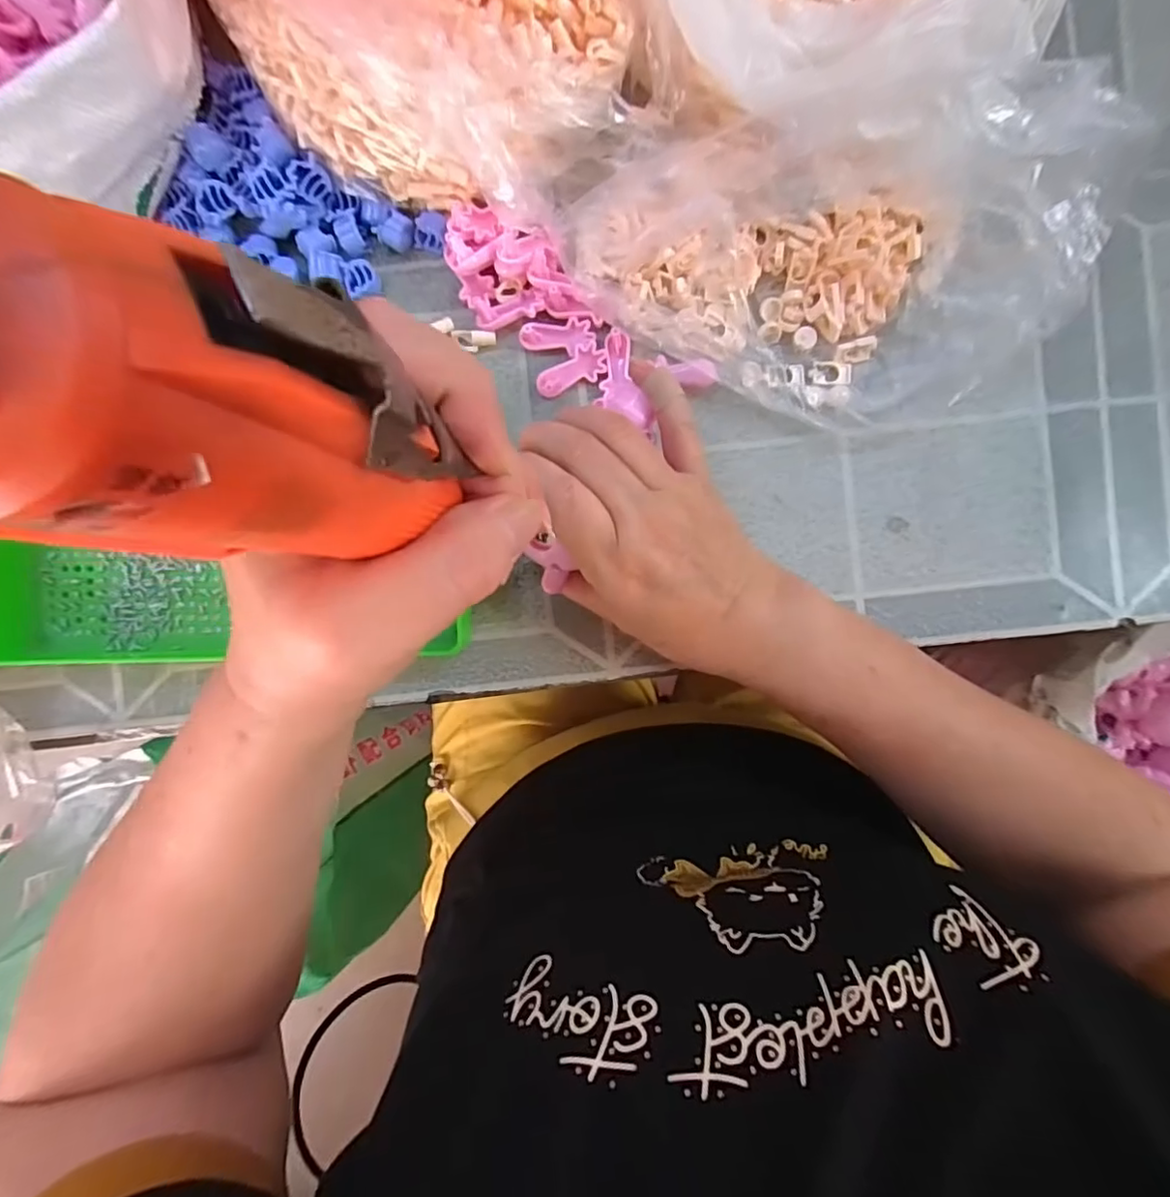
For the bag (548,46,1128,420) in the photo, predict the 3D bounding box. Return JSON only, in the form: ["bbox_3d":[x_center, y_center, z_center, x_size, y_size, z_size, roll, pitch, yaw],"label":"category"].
[{"bbox_3d":[0.118,-0.165,0.270,0.252,0.074,0.136,4,91,0],"label":"bag"}]

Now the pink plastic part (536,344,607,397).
[{"bbox_3d":[-0.008,-0.122,0.312,0.038,0.009,0.015,-25,90,1],"label":"pink plastic part"}]

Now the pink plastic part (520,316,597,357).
[{"bbox_3d":[-0.015,-0.141,0.312,0.039,0.011,0.019,-5,90,1],"label":"pink plastic part"}]

